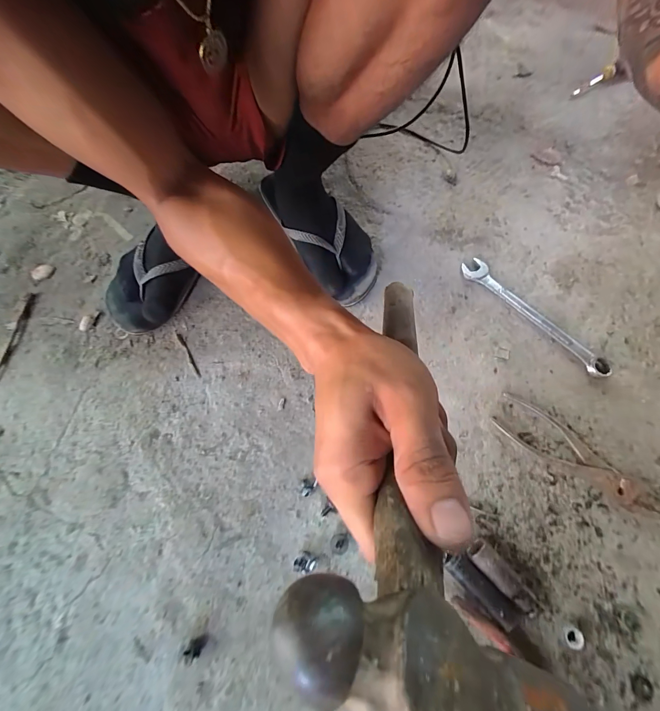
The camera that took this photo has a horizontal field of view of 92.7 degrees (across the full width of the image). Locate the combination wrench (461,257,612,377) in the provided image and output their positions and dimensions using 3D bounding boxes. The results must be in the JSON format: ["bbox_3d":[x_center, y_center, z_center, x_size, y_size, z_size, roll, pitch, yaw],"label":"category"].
[{"bbox_3d":[0.279,-0.057,0.437,0.037,0.013,0.229,-36,73,-13],"label":"combination wrench"}]

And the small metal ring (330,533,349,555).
[{"bbox_3d":[0.010,0.204,0.340,0.019,0.014,0.019,0,69,-1],"label":"small metal ring"}]

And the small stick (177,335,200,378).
[{"bbox_3d":[-0.191,-0.001,0.425,0.007,0.004,0.073,-31,72,-12],"label":"small stick"}]

